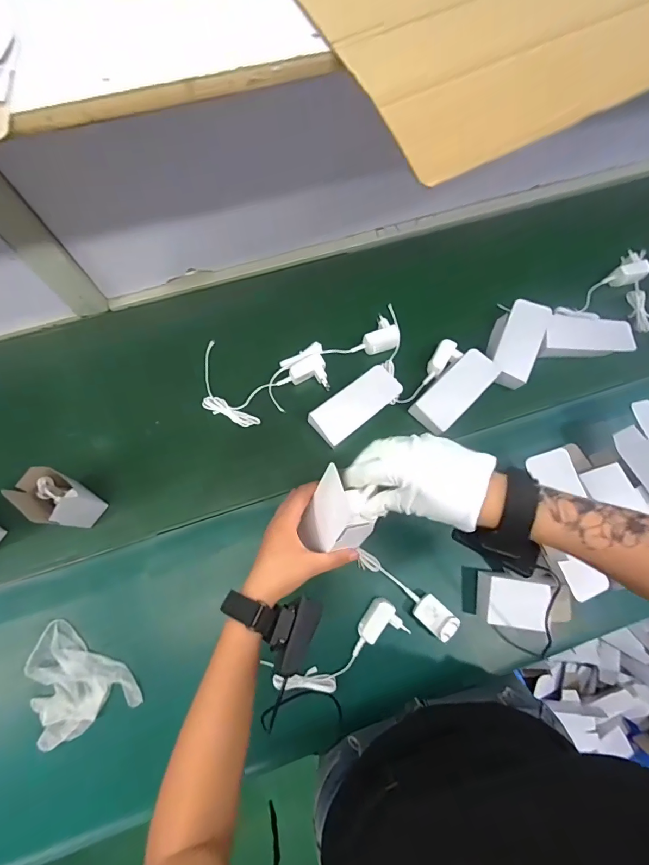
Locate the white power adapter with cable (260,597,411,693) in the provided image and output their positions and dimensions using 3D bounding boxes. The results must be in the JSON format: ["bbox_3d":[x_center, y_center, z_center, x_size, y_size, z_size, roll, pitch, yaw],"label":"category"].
[{"bbox_3d":[0.021,0.308,0.575,0.194,0.042,0.071,-28,77,-8],"label":"white power adapter with cable"}]

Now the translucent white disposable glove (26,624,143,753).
[{"bbox_3d":[-0.340,0.331,0.562,0.126,0.016,0.143,-26,76,-8],"label":"translucent white disposable glove"}]

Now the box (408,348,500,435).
[{"bbox_3d":[0.211,-0.068,0.664,0.149,0.032,0.072,-44,79,-12],"label":"box"}]

